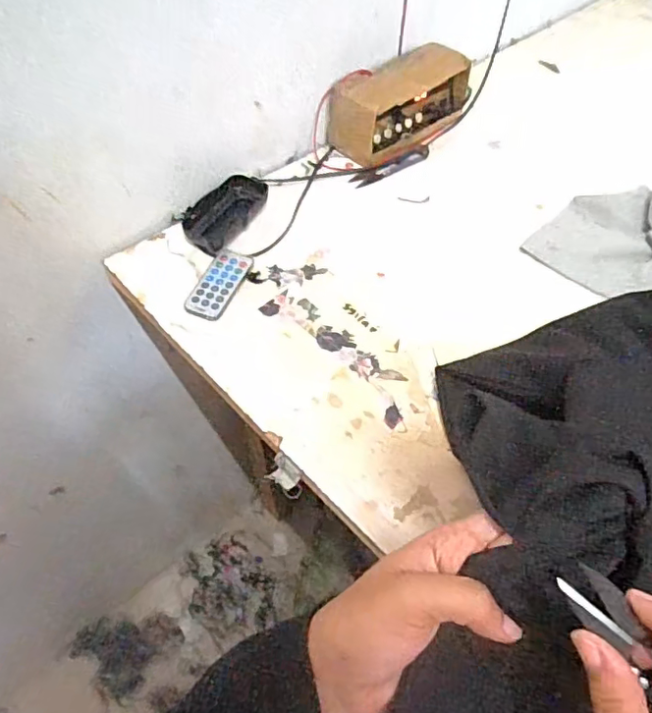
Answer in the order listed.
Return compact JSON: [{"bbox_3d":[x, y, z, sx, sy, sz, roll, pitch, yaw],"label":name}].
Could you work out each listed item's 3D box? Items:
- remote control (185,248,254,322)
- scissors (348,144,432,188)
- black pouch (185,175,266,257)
[{"bbox_3d":[-0.108,-0.073,0.566,0.040,0.013,0.087,18,55,14],"label":"remote control"},{"bbox_3d":[0.080,-0.229,0.679,0.111,0.007,0.021,-28,56,-17],"label":"scissors"},{"bbox_3d":[-0.116,-0.160,0.623,0.068,0.022,0.115,19,55,15],"label":"black pouch"}]

